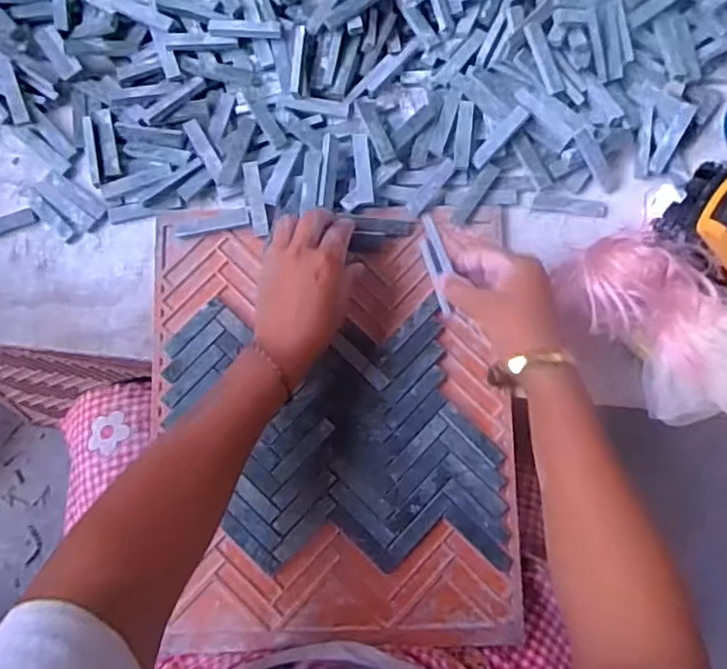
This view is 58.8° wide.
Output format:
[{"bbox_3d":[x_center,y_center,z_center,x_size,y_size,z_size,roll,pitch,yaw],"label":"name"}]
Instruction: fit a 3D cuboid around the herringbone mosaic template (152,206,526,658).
[{"bbox_3d":[-0.025,0.076,0.548,0.300,0.017,0.352,-1,79,-1],"label":"herringbone mosaic template"}]

